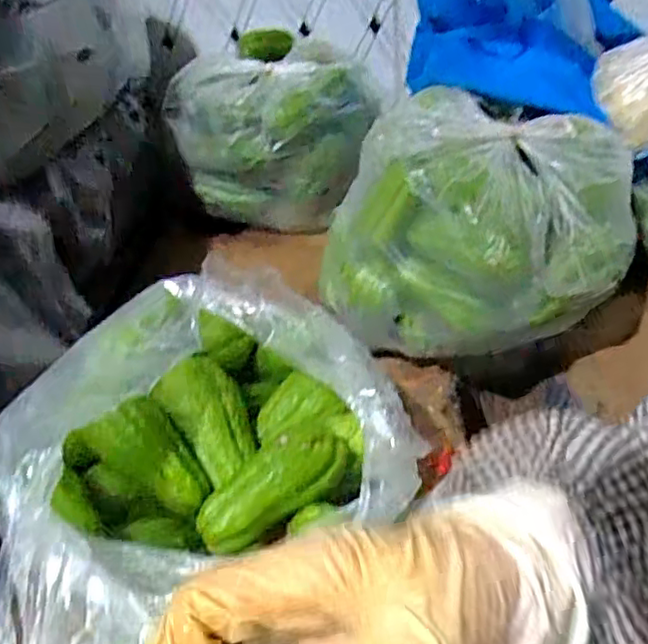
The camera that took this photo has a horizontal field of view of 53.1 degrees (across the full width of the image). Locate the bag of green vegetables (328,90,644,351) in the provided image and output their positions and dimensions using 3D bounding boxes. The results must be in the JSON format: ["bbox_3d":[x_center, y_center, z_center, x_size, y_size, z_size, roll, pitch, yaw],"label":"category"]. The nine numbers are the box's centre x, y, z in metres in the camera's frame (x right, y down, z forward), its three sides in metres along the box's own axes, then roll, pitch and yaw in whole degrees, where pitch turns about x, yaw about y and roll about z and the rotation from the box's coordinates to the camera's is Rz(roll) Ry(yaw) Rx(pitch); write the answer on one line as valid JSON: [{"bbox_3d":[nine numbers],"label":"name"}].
[{"bbox_3d":[0.158,-0.105,0.699,0.305,0.205,0.216,7,37,15],"label":"bag of green vegetables"}]

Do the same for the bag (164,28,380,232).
[{"bbox_3d":[-0.069,-0.255,0.954,0.288,0.238,0.173,-10,36,-9],"label":"bag"}]

